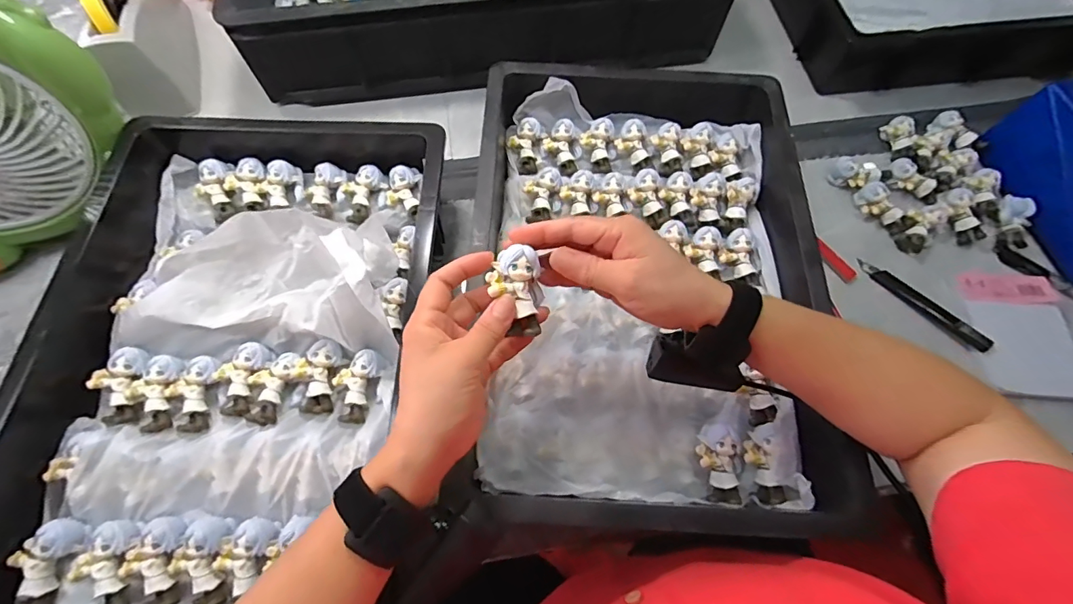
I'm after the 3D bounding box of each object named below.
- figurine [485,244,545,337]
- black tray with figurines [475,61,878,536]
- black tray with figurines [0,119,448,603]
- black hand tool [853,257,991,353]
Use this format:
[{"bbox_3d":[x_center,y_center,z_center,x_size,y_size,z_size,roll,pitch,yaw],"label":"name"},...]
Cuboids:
[{"bbox_3d":[-0.012,-0.006,0.319,0.036,0.031,0.056,-16,73,-8],"label":"figurine"},{"bbox_3d":[0.094,-0.050,0.448,0.314,0.100,0.486,1,67,-1],"label":"black tray with figurines"},{"bbox_3d":[-0.272,0.027,0.402,0.354,0.092,0.461,0,67,-2],"label":"black tray with figurines"},{"bbox_3d":[0.399,0.000,0.478,0.015,0.012,0.134,-36,63,-13],"label":"black hand tool"}]

